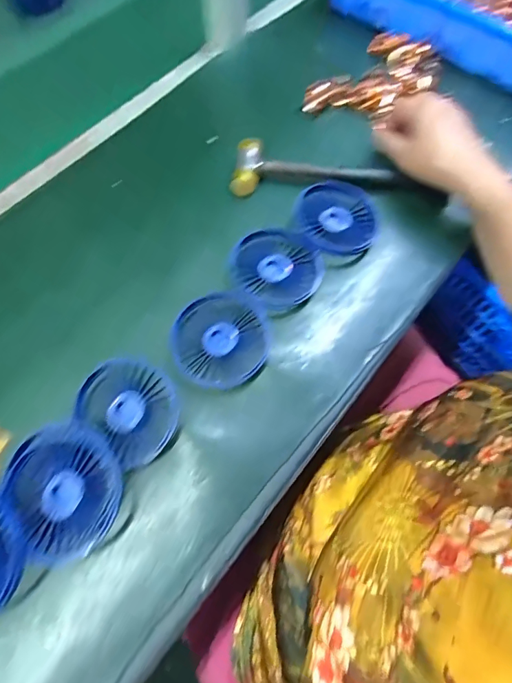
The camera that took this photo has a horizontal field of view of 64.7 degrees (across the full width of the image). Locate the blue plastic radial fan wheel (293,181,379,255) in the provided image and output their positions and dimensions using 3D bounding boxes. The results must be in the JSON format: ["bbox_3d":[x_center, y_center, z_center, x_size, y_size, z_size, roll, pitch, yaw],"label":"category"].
[{"bbox_3d":[0.085,-0.128,0.423,0.087,0.028,0.079,-16,67,-7],"label":"blue plastic radial fan wheel"}]

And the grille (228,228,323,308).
[{"bbox_3d":[0.018,-0.074,0.398,0.085,0.010,0.082,0,66,0],"label":"grille"}]

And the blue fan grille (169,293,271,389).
[{"bbox_3d":[-0.032,-0.002,0.369,0.084,0.012,0.088,0,66,0],"label":"blue fan grille"}]

